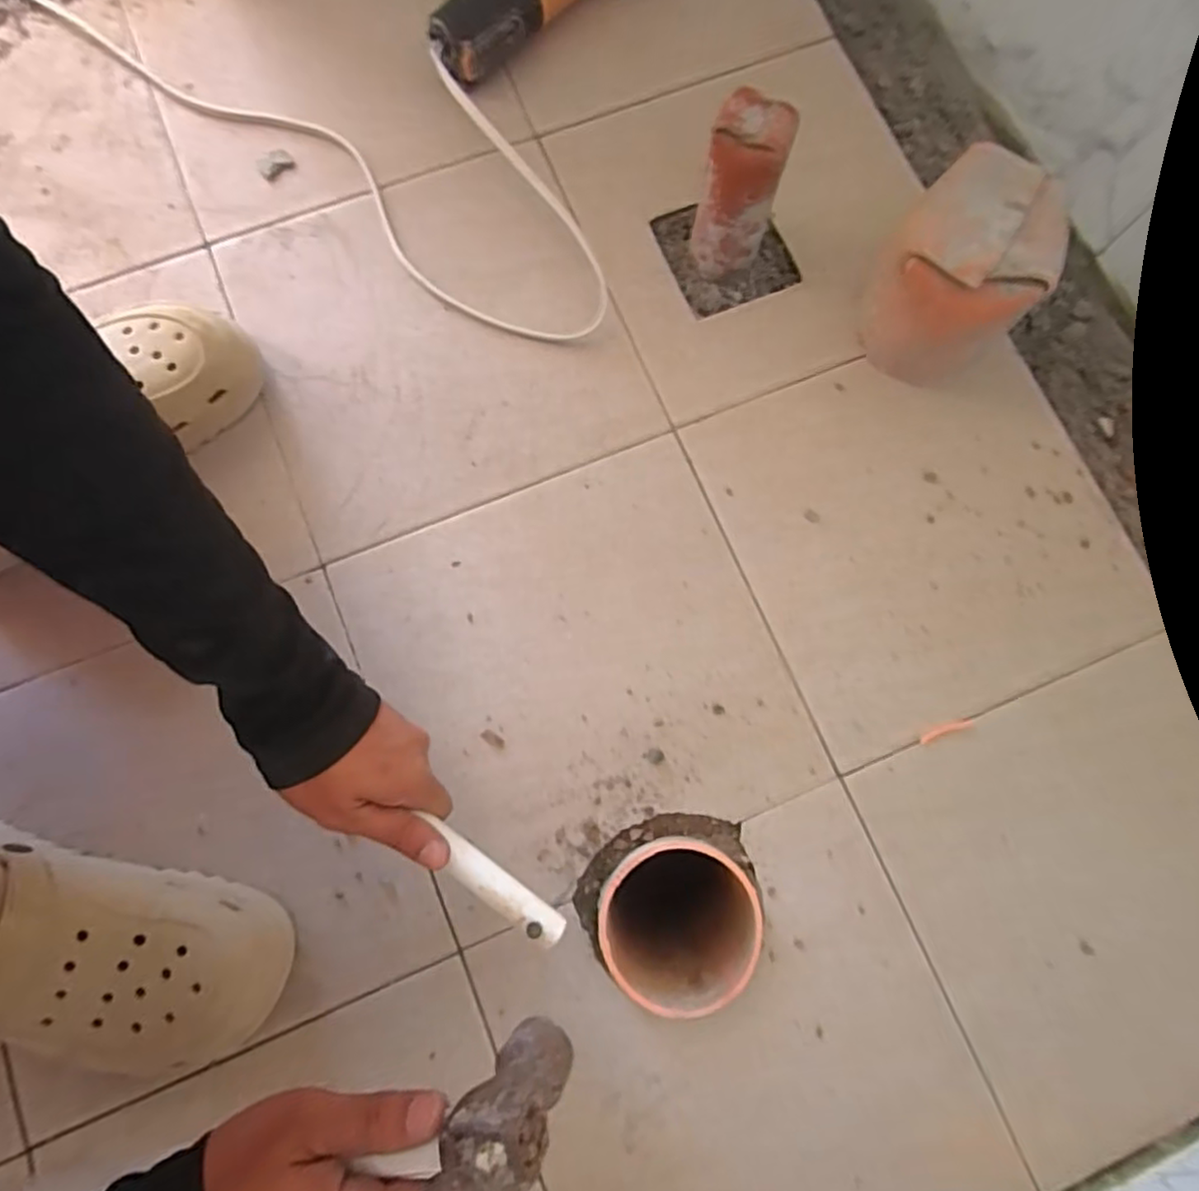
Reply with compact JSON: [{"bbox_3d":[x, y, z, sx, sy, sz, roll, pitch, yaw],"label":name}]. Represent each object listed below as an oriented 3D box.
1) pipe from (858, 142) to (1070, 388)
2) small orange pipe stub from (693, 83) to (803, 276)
[{"bbox_3d":[0.258,-0.230,0.493,0.104,0.139,0.090,35,80,5],"label":"pipe"},{"bbox_3d":[0.105,-0.305,0.506,0.056,0.131,0.047,17,79,2],"label":"small orange pipe stub"}]

